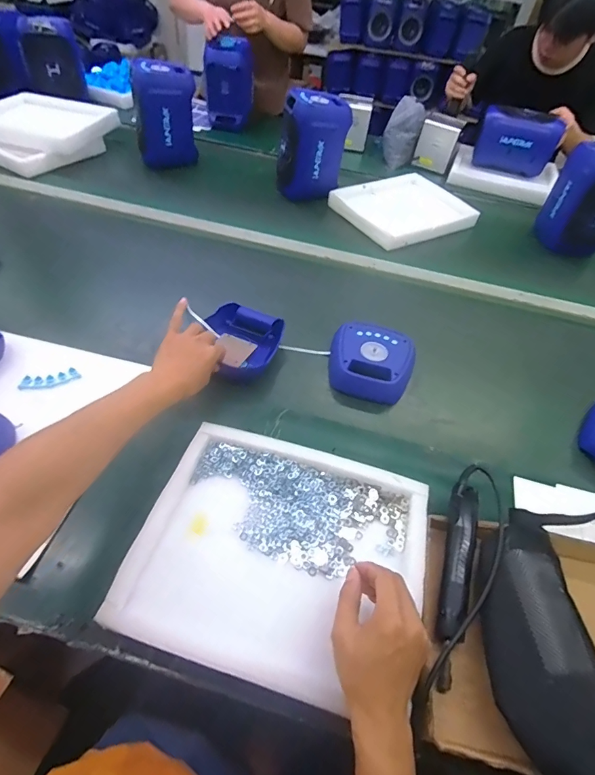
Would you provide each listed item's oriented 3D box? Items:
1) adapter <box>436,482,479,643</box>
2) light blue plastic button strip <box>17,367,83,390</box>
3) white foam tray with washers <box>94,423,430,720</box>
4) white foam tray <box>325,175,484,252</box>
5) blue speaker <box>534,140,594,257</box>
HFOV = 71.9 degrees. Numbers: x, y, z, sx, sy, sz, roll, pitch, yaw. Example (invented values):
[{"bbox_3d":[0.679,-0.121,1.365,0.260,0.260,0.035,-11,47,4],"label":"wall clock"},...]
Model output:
[{"bbox_3d":[0.213,0.220,0.535,0.037,0.030,0.194,18,50,9],"label":"adapter"},{"bbox_3d":[-0.428,-0.013,0.712,0.092,0.010,0.031,-17,53,-19],"label":"light blue plastic button strip"},{"bbox_3d":[-0.018,0.214,0.540,0.352,0.042,0.290,16,49,7],"label":"white foam tray with washers"},{"bbox_3d":[0.305,-0.530,1.201,0.345,0.042,0.281,-23,55,-24],"label":"white foam tray"},{"bbox_3d":[0.786,-0.504,1.114,0.151,0.254,0.140,1,49,-5],"label":"blue speaker"}]

